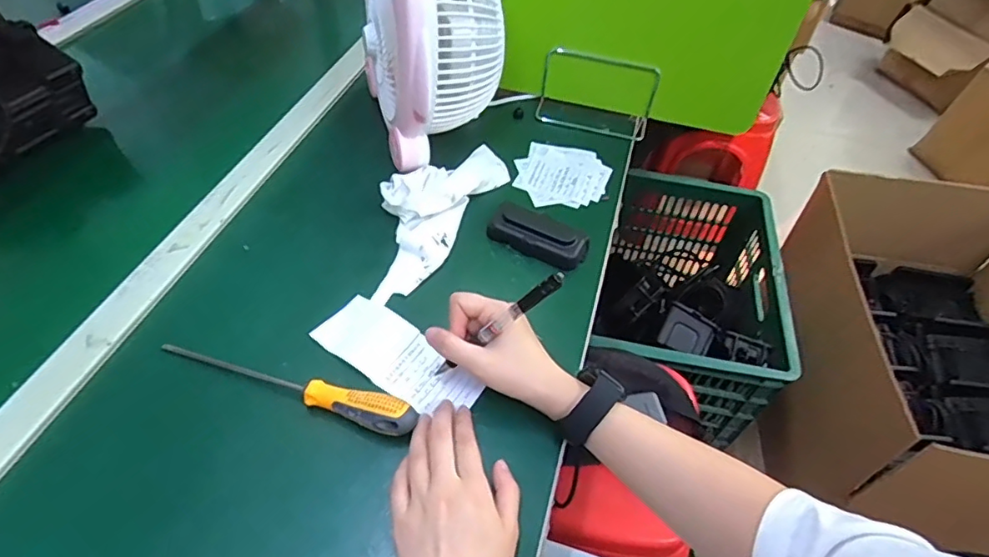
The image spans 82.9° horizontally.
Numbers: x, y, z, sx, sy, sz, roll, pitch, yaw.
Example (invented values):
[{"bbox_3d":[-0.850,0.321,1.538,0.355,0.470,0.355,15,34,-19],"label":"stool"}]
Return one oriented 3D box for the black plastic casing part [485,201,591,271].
[{"bbox_3d":[0.050,-0.048,0.613,0.106,0.021,0.053,26,54,15],"label":"black plastic casing part"}]

